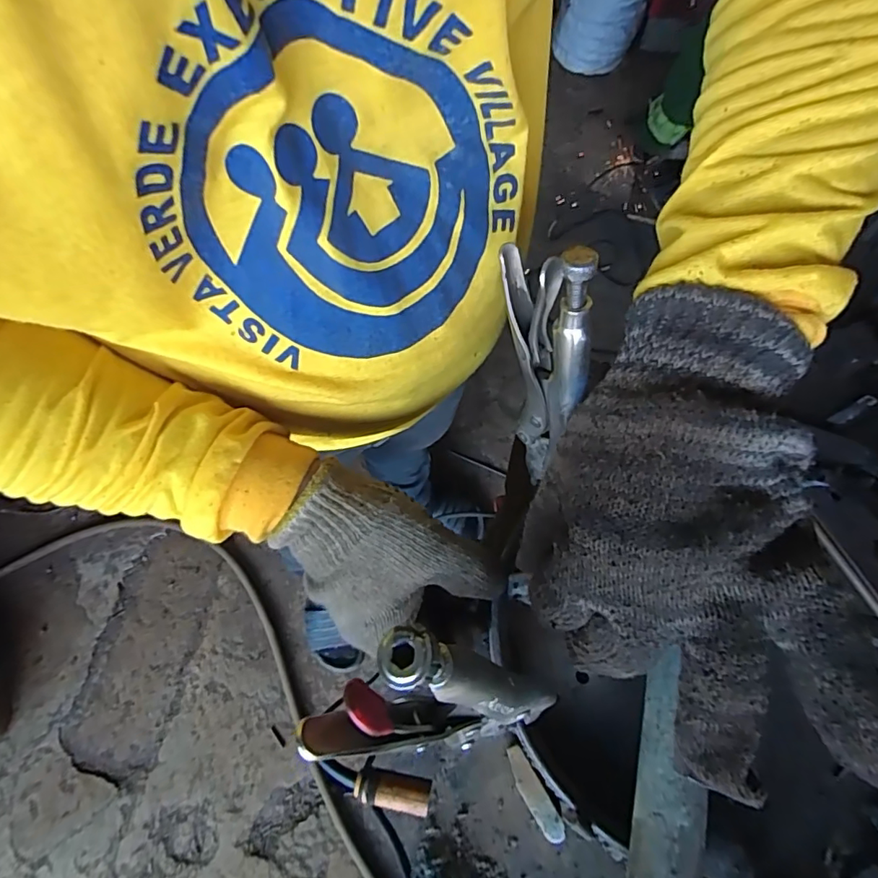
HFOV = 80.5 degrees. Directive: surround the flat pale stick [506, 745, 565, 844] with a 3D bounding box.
[{"bbox_3d":[0.050,0.189,0.276,0.012,0.004,0.048,-27,71,-13],"label":"flat pale stick"}]

